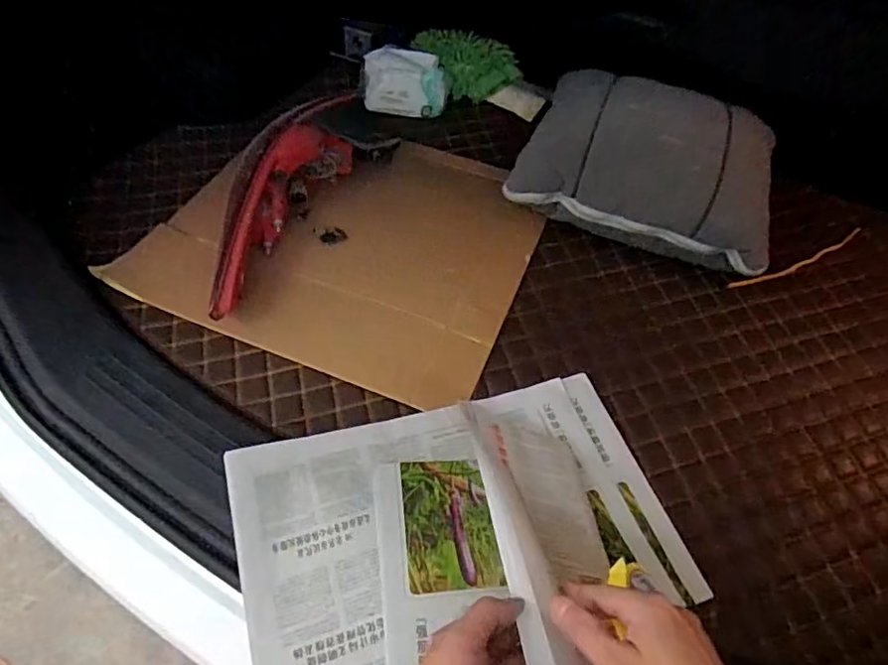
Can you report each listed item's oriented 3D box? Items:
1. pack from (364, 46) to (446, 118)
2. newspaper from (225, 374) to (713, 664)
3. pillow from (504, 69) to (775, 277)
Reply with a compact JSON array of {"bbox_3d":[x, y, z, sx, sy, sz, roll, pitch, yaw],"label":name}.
[{"bbox_3d":[-0.066,-0.429,0.966,0.145,0.086,0.058,4,53,-3],"label":"pack"},{"bbox_3d":[0.032,0.166,0.503,0.417,0.163,0.305,-12,55,-14],"label":"newspaper"},{"bbox_3d":[0.285,-0.227,0.832,0.347,0.155,0.230,13,53,4],"label":"pillow"}]

